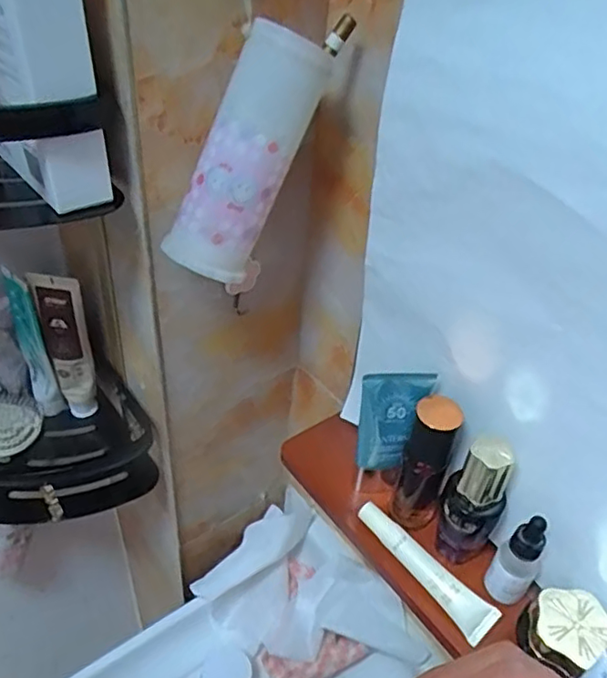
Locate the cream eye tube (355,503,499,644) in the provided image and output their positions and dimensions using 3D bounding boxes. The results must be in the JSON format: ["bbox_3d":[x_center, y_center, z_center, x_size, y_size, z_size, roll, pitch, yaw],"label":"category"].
[{"bbox_3d":[0.089,0.166,0.434,0.023,0.018,0.118,-24,48,-31],"label":"cream eye tube"}]

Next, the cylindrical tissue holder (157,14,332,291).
[{"bbox_3d":[-0.040,-0.122,0.393,0.052,0.164,0.046,34,14,30],"label":"cylindrical tissue holder"}]

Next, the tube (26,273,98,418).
[{"bbox_3d":[-0.232,0.012,0.585,0.040,0.180,0.024,-15,43,-22],"label":"tube"}]

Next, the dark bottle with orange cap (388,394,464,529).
[{"bbox_3d":[0.092,0.090,0.439,0.032,0.113,0.038,19,41,16],"label":"dark bottle with orange cap"}]

